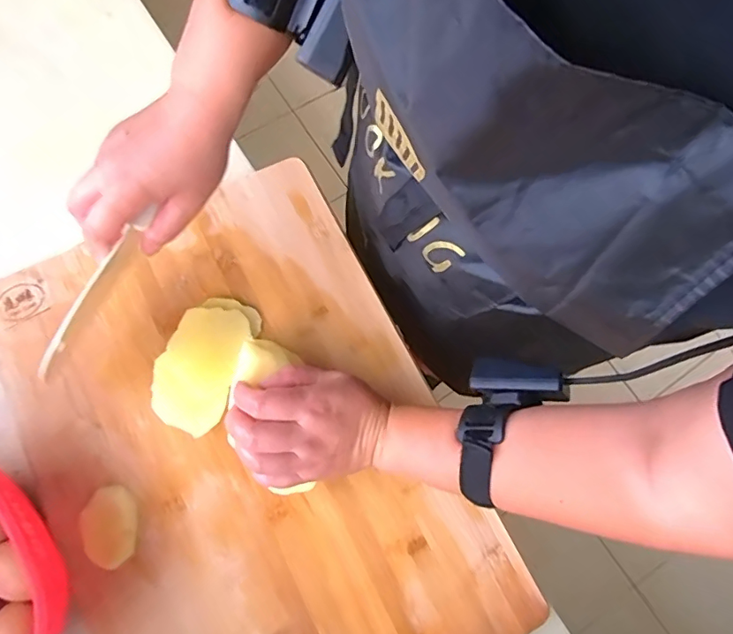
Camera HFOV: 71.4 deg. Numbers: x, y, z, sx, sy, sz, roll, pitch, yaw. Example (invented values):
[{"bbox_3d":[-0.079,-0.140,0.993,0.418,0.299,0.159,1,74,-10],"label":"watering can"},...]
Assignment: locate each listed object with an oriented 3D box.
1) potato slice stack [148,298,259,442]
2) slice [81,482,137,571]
[{"bbox_3d":[-0.143,0.038,0.449,0.062,0.032,0.120,20,74,1],"label":"potato slice stack"},{"bbox_3d":[-0.214,0.174,0.423,0.042,0.005,0.063,-8,76,-6],"label":"slice"}]

